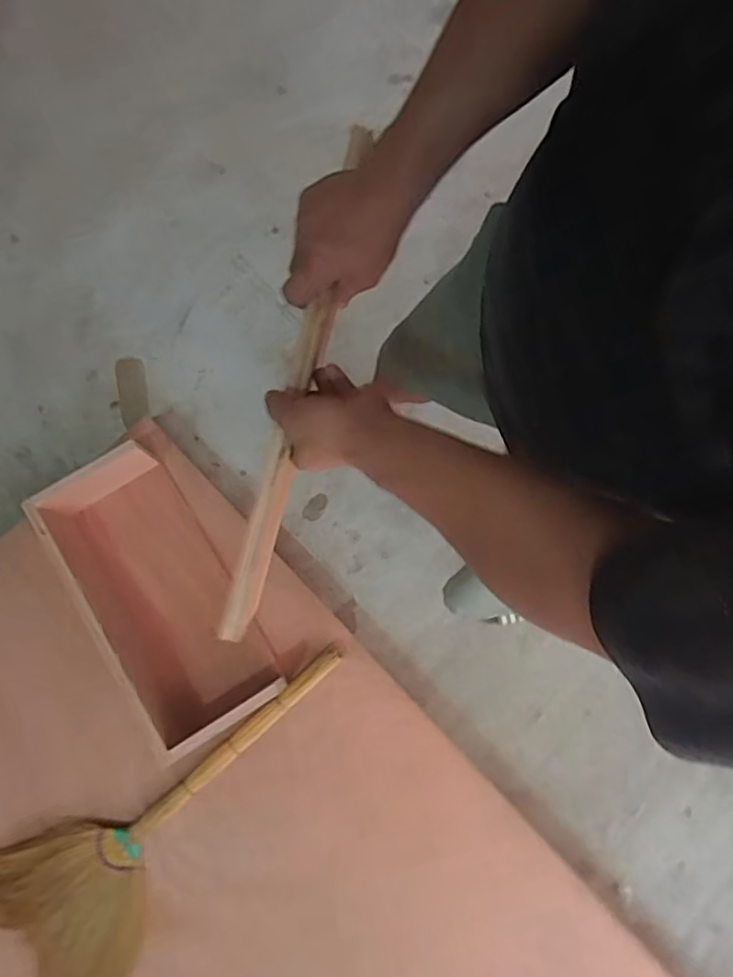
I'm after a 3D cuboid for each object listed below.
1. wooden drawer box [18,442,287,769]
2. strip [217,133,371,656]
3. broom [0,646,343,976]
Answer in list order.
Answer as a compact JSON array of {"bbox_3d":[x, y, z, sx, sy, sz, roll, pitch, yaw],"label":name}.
[{"bbox_3d":[-0.377,0.196,1.092,0.218,0.182,0.508,-32,81,-5],"label":"wooden drawer box"},{"bbox_3d":[-0.063,-0.084,0.540,0.024,0.022,0.465,15,96,3],"label":"strip"},{"bbox_3d":[-0.307,0.599,1.085,0.728,0.078,0.346,-36,82,-6],"label":"broom"}]

